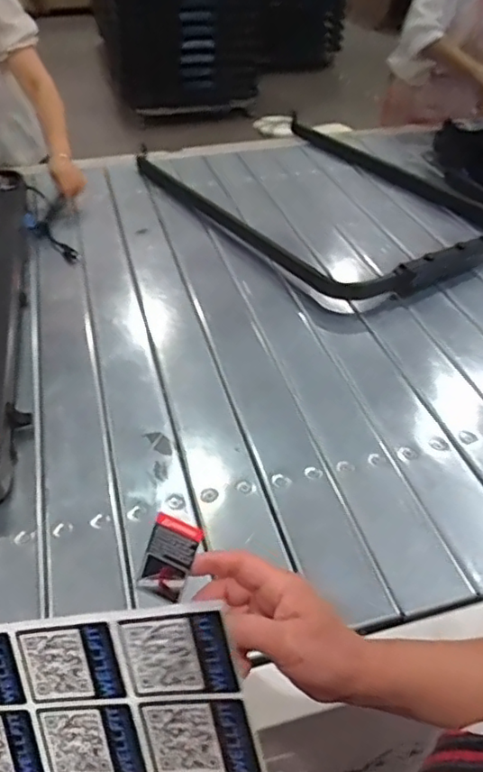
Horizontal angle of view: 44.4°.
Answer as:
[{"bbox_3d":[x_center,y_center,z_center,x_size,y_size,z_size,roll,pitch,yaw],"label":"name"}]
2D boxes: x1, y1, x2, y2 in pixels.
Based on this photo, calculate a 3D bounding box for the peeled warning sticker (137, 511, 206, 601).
[{"bbox_3d":[-0.051,0.121,0.414,0.034,0.059,0.006,23,15,13],"label":"peeled warning sticker"}]

